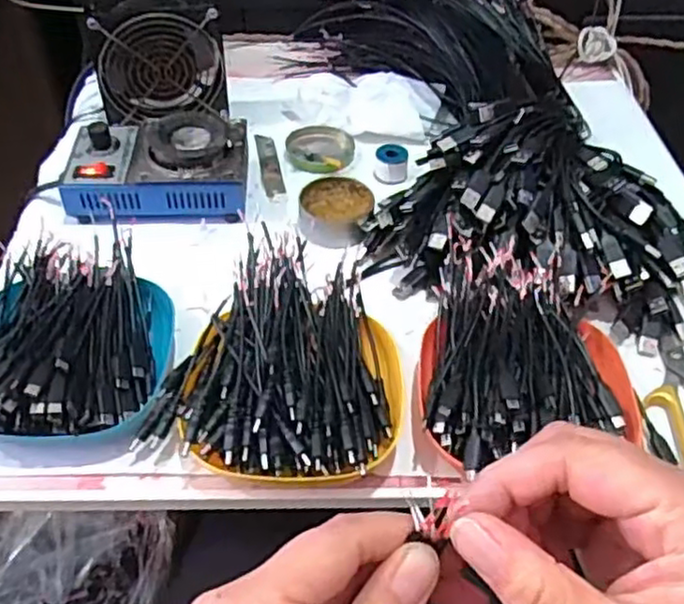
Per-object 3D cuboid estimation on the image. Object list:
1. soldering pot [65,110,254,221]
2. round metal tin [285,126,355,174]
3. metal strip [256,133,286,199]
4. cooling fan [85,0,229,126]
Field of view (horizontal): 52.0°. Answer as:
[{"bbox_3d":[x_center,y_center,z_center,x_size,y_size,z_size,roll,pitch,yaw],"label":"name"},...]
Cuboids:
[{"bbox_3d":[-0.159,-0.120,0.608,0.152,0.055,0.095,-4,48,-5],"label":"soldering pot"},{"bbox_3d":[-0.023,-0.150,0.683,0.065,0.018,0.066,1,48,-1],"label":"round metal tin"},{"bbox_3d":[-0.069,-0.131,0.668,0.019,0.004,0.098,-8,49,-9],"label":"metal strip"},{"bbox_3d":[-0.174,-0.231,0.671,0.121,0.107,0.057,-11,50,-12],"label":"cooling fan"}]

